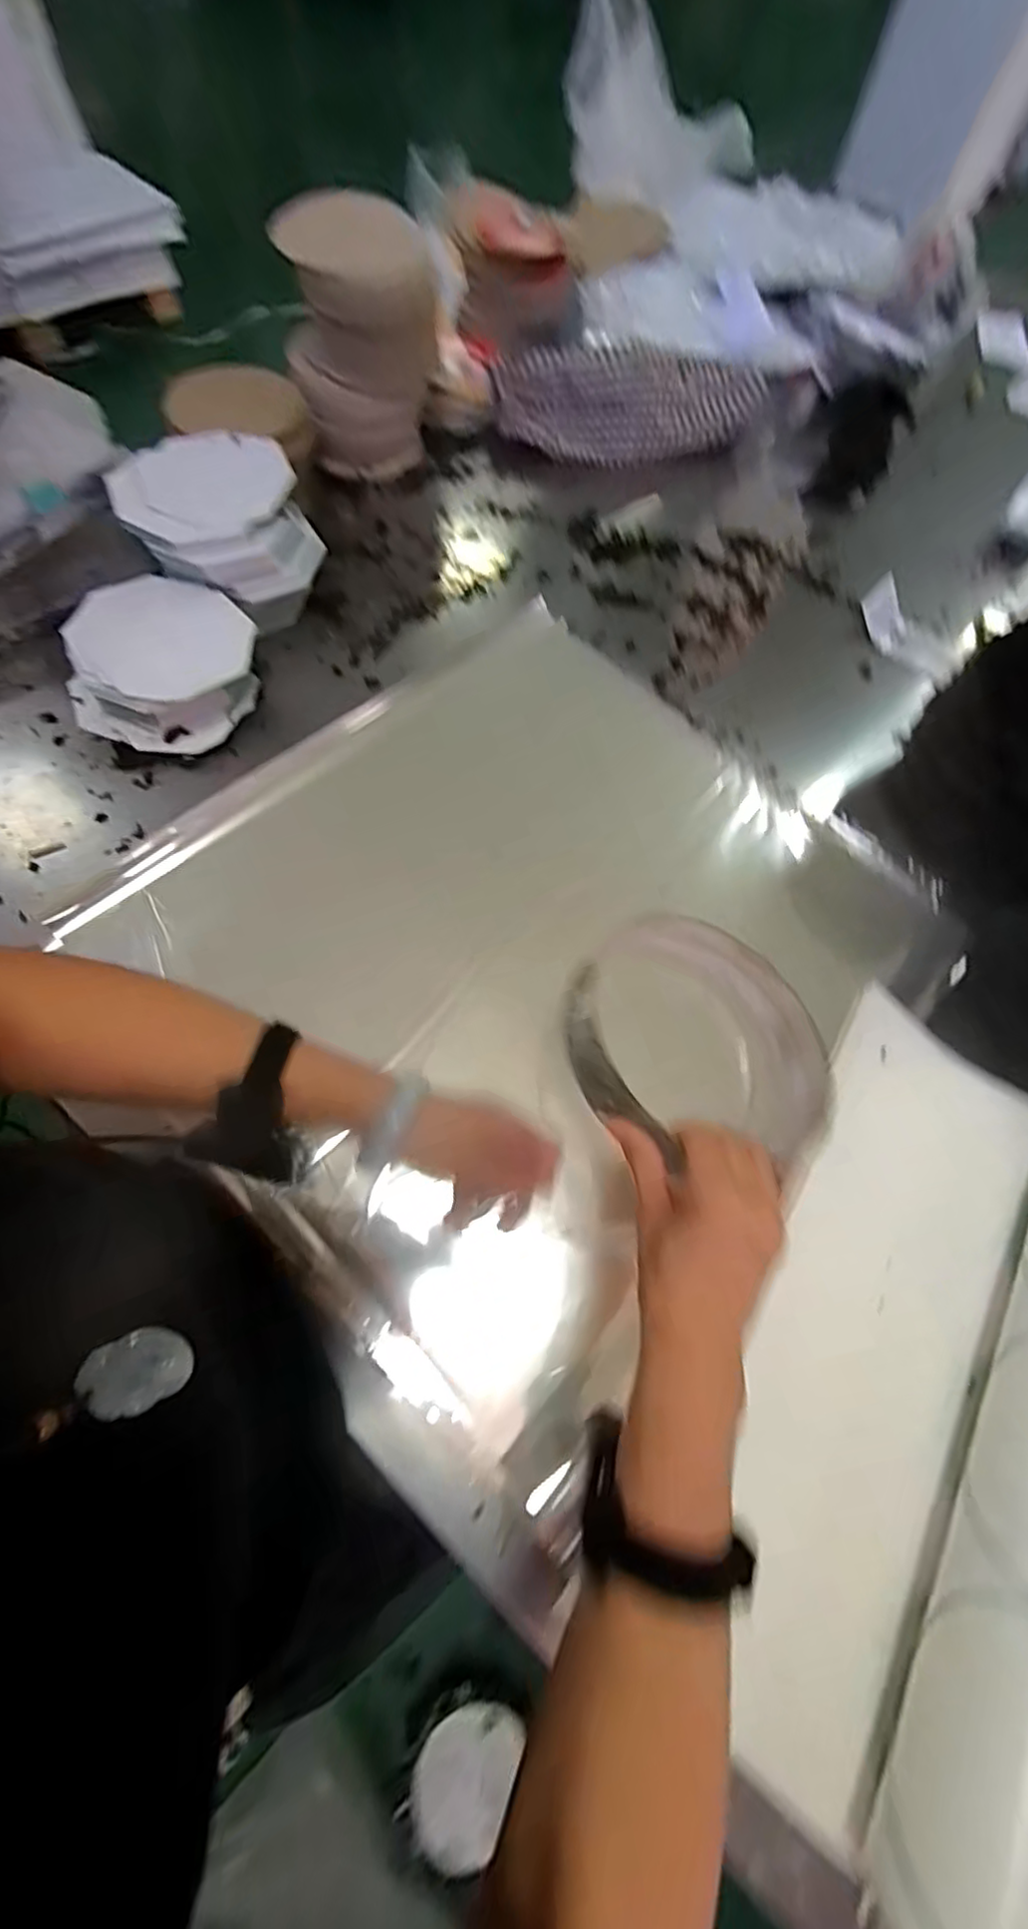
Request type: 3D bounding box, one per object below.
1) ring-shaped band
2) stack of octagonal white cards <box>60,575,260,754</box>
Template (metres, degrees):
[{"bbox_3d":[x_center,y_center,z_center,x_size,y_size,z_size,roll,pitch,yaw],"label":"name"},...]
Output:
[{"bbox_3d":[0.126,0.052,0.434,0.187,0.043,0.184,13,51,-17],"label":"ring-shaped band"},{"bbox_3d":[-0.347,-0.296,0.613,0.179,0.062,0.166,26,69,7],"label":"stack of octagonal white cards"}]

